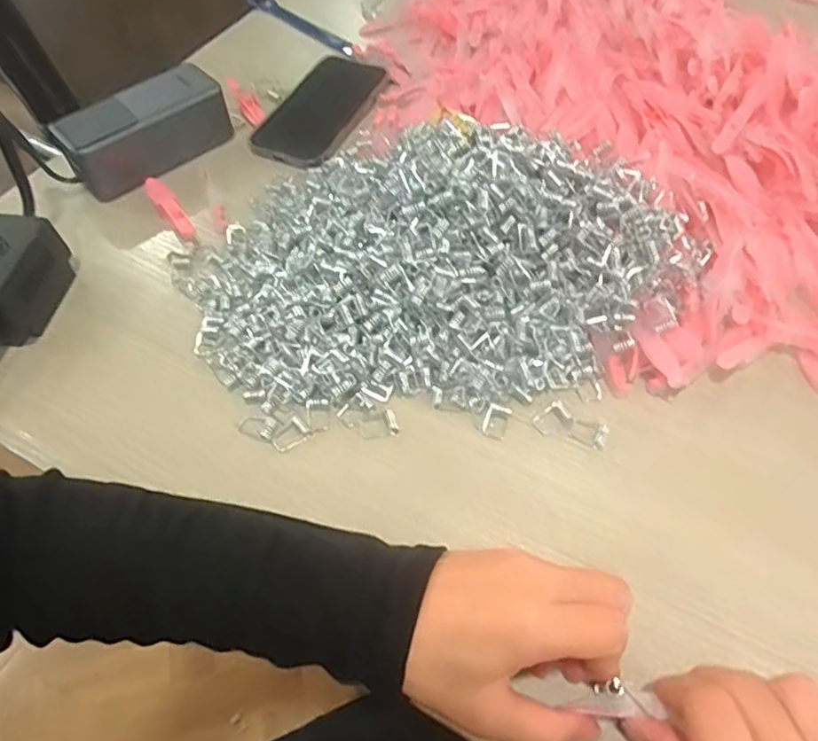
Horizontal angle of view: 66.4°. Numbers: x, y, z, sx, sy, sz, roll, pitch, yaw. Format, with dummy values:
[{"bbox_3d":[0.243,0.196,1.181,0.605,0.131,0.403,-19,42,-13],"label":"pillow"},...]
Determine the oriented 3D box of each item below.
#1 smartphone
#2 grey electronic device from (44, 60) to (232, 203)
[{"bbox_3d":[-0.077,-0.231,0.549,0.080,0.016,0.132,25,60,17],"label":"smartphone"},{"bbox_3d":[-0.212,-0.197,0.510,0.130,0.054,0.049,-35,62,-20],"label":"grey electronic device"}]

